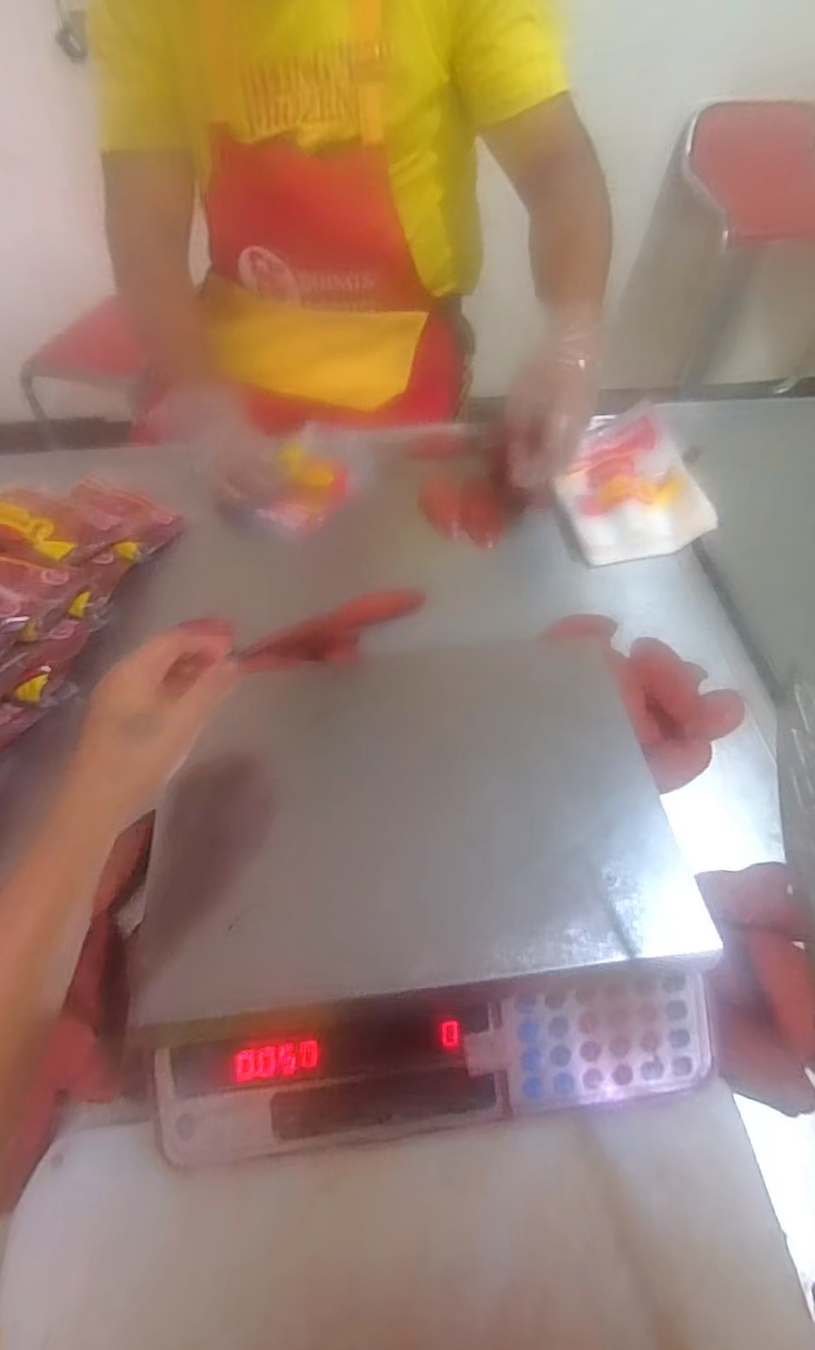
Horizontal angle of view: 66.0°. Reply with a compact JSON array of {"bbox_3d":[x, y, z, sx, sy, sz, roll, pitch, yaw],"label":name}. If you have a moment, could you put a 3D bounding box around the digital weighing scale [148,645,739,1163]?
[{"bbox_3d":[0.001,0.120,0.453,0.352,0.078,0.346,-6,56,-4],"label":"digital weighing scale"}]

